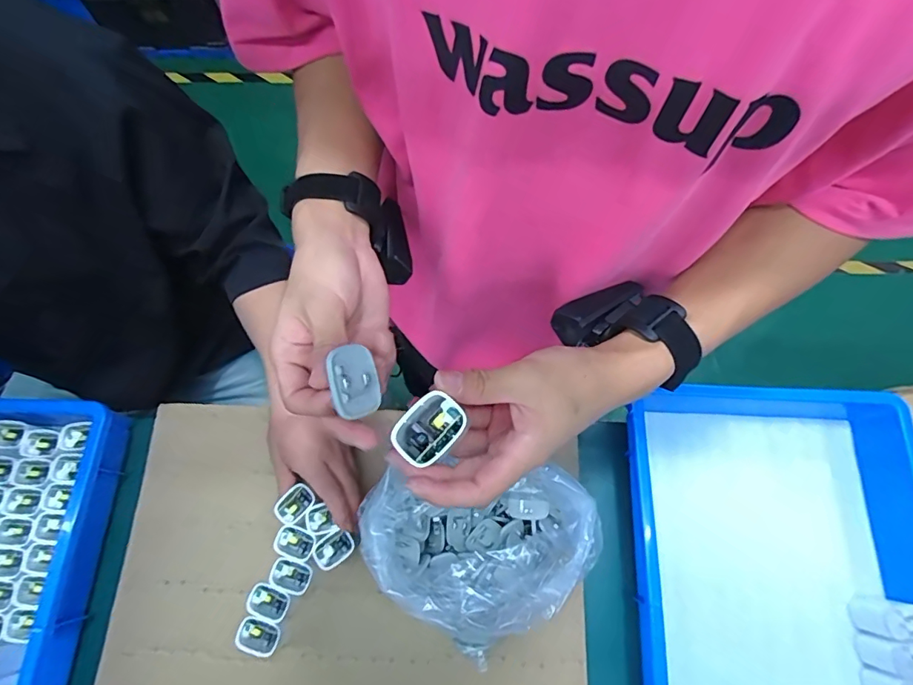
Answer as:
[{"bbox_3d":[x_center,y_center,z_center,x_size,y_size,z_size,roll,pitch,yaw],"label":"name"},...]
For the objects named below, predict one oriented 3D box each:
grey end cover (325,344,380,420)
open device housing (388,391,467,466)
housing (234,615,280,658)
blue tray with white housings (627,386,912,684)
[{"bbox_3d":[-0.057,0.022,0.278,0.029,0.004,0.039,-9,89,-42],"label":"grey end cover"},{"bbox_3d":[-0.016,0.050,0.285,0.030,0.018,0.040,39,75,12],"label":"open device housing"},{"bbox_3d":[-0.200,0.296,0.503,0.041,0.009,0.031,20,72,7],"label":"housing"},{"bbox_3d":[0.331,0.272,0.511,0.292,0.075,0.443,2,71,1],"label":"blue tray with white housings"}]

